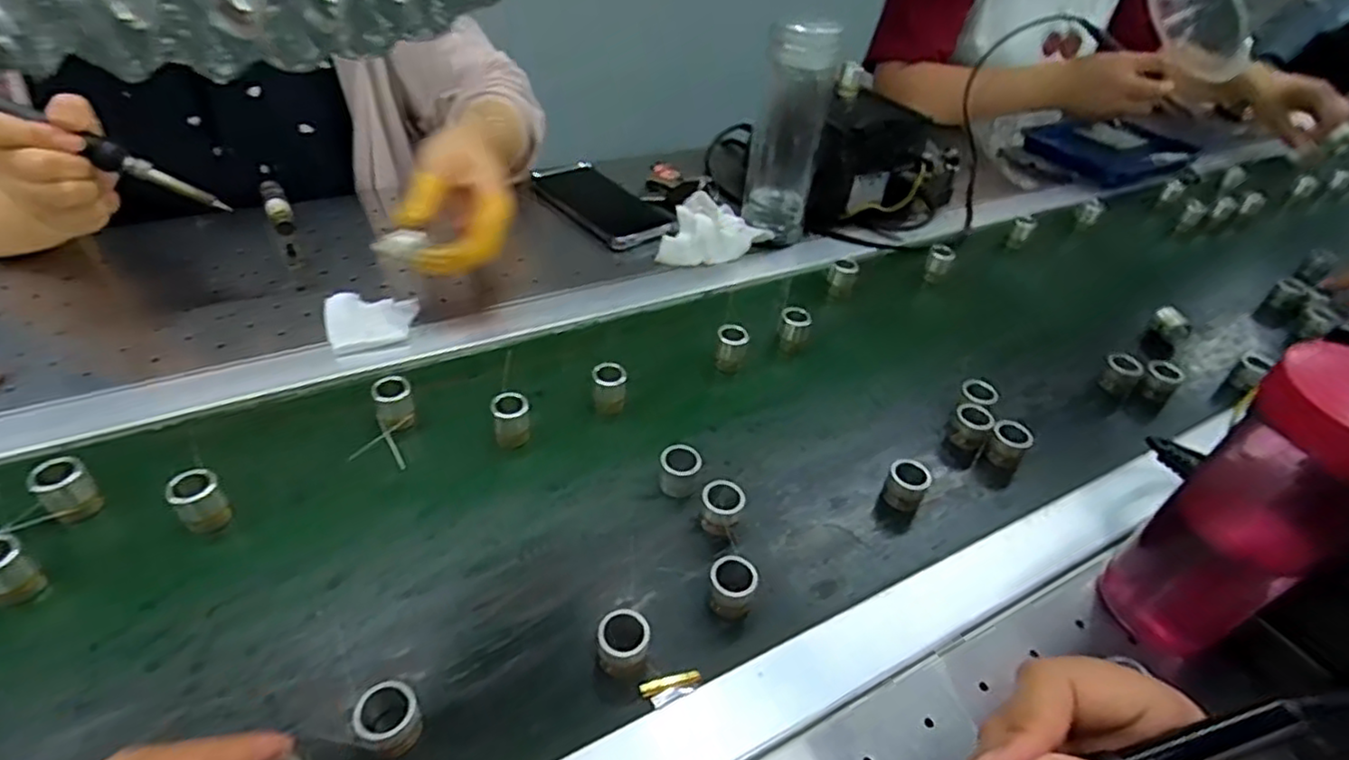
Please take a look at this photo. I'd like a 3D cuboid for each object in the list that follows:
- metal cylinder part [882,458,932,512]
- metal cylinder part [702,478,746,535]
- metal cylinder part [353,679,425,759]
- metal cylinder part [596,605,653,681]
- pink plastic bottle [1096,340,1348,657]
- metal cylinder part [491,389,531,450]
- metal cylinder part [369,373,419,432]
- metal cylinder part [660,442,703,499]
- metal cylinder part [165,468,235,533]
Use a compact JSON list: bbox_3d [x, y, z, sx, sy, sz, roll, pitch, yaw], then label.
[{"bbox_3d":[0.148,0.068,0.434,0.024,0.028,0.023,27,44,22],"label":"metal cylinder part"},{"bbox_3d":[0.029,0.077,0.408,0.024,0.023,0.023,4,40,-3],"label":"metal cylinder part"},{"bbox_3d":[-0.127,0.153,0.303,0.025,0.023,0.027,4,40,-3],"label":"metal cylinder part"},{"bbox_3d":[-0.025,0.132,0.338,0.025,0.025,0.023,4,40,-3],"label":"metal cylinder part"},{"bbox_3d":[0.293,0.072,0.338,0.086,0.179,0.065,-23,48,-30],"label":"pink plastic bottle"},{"bbox_3d":[-0.107,0.026,0.444,0.022,0.034,0.019,-4,41,-12],"label":"metal cylinder part"},{"bbox_3d":[-0.184,0.016,0.444,0.023,0.031,0.023,-14,45,-23],"label":"metal cylinder part"},{"bbox_3d":[0.003,0.059,0.428,0.024,0.024,0.027,6,40,-1],"label":"metal cylinder part"},{"bbox_3d":[-0.264,0.069,0.377,0.021,0.035,0.023,4,40,-3],"label":"metal cylinder part"}]

